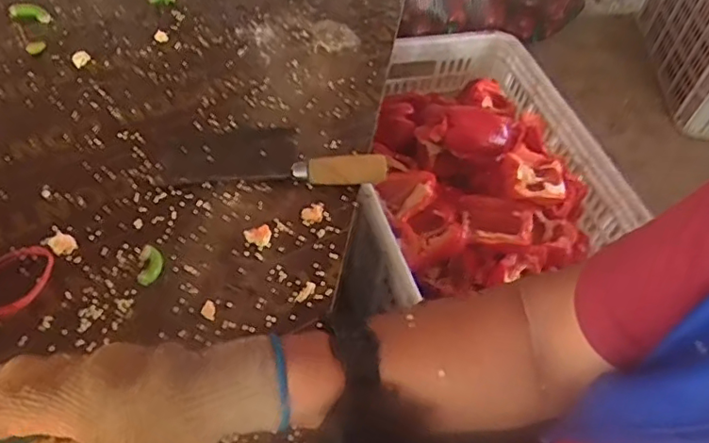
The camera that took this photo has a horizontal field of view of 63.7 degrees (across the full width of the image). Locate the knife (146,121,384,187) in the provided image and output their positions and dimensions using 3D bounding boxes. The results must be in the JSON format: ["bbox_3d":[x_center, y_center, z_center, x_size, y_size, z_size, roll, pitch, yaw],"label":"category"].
[{"bbox_3d":[-0.095,-0.085,0.632,0.253,0.032,0.088,1,53,-6],"label":"knife"}]

